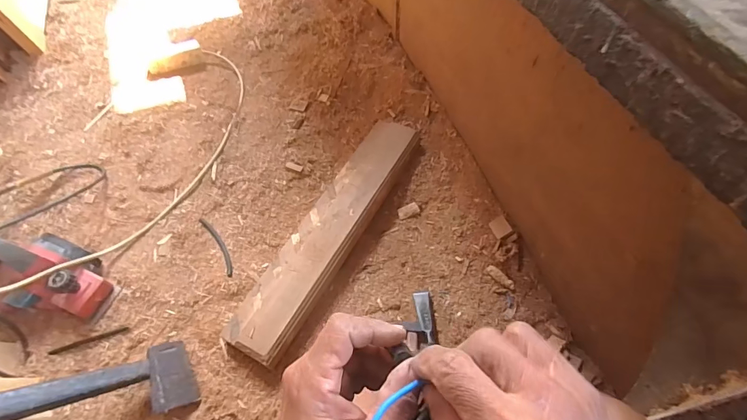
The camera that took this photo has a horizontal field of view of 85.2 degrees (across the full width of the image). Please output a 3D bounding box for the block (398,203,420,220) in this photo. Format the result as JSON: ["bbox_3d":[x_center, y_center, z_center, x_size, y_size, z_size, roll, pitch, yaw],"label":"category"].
[{"bbox_3d":[0.079,0.001,0.926,0.049,0.008,0.026,-19,58,-12],"label":"block"}]

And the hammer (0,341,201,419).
[{"bbox_3d":[-0.454,0.282,0.627,0.332,0.040,0.113,3,48,-39],"label":"hammer"}]

